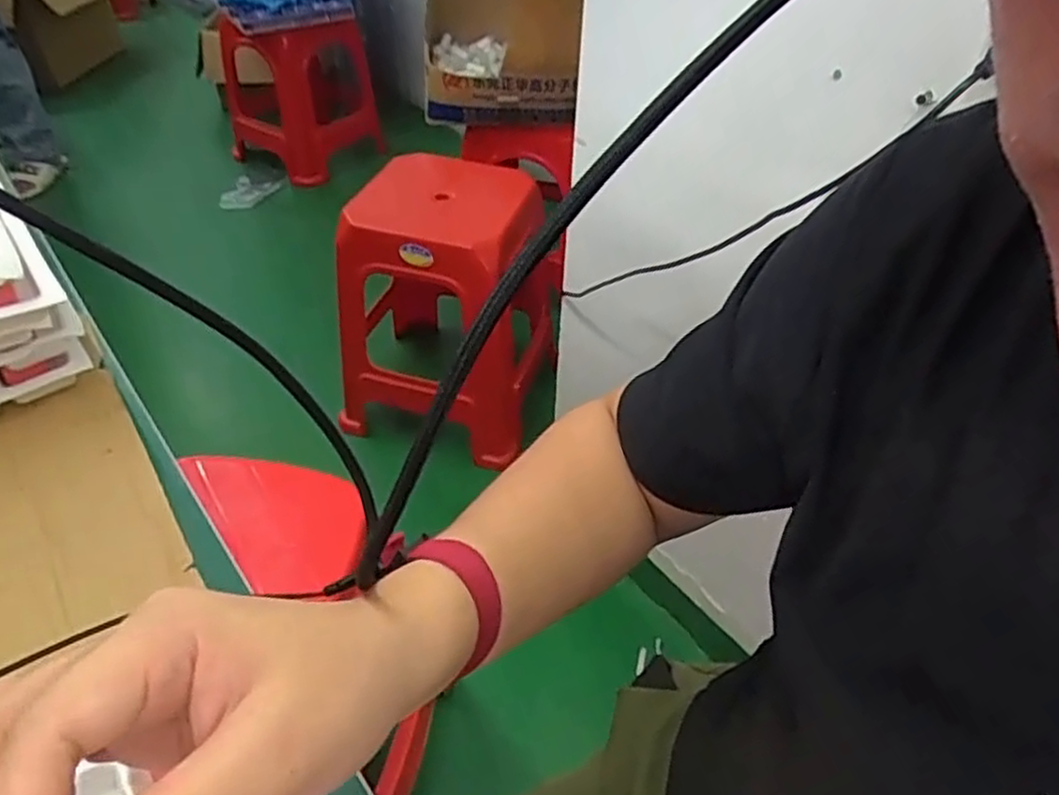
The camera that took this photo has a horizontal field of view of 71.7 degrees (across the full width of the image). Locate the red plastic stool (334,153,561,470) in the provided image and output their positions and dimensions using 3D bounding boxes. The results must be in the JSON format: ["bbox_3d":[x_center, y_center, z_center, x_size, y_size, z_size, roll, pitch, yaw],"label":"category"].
[{"bbox_3d":[-0.137,-0.197,1.466,0.370,0.491,0.361,12,44,11],"label":"red plastic stool"}]

